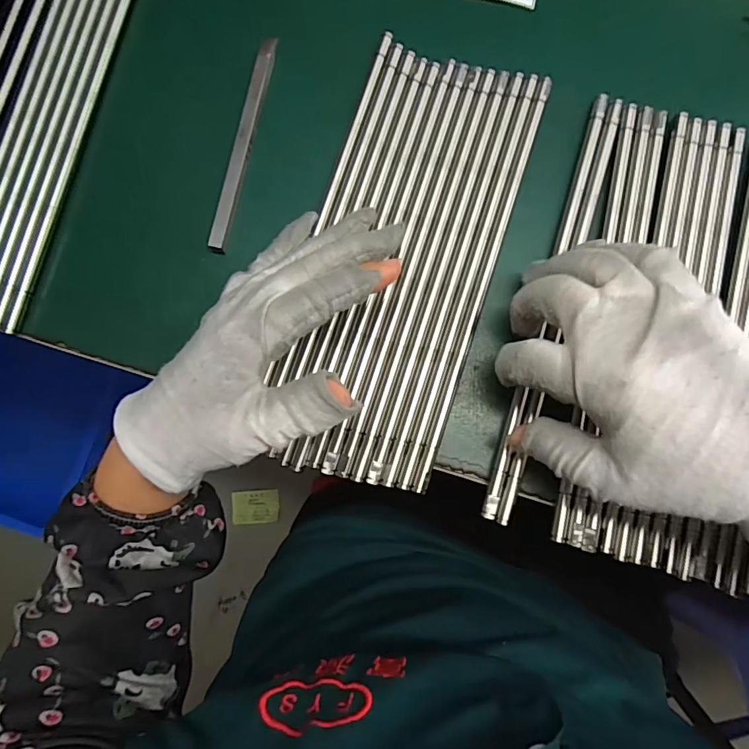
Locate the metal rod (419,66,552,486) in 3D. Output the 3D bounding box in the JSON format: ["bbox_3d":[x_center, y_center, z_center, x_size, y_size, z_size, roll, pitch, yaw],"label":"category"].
[{"bbox_3d":[0.062,-0.054,0.262,0.007,0.004,0.239,18,84,4],"label":"metal rod"}]

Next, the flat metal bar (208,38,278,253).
[{"bbox_3d":[-0.075,-0.135,0.279,0.009,0.008,0.133,11,83,3],"label":"flat metal bar"}]

